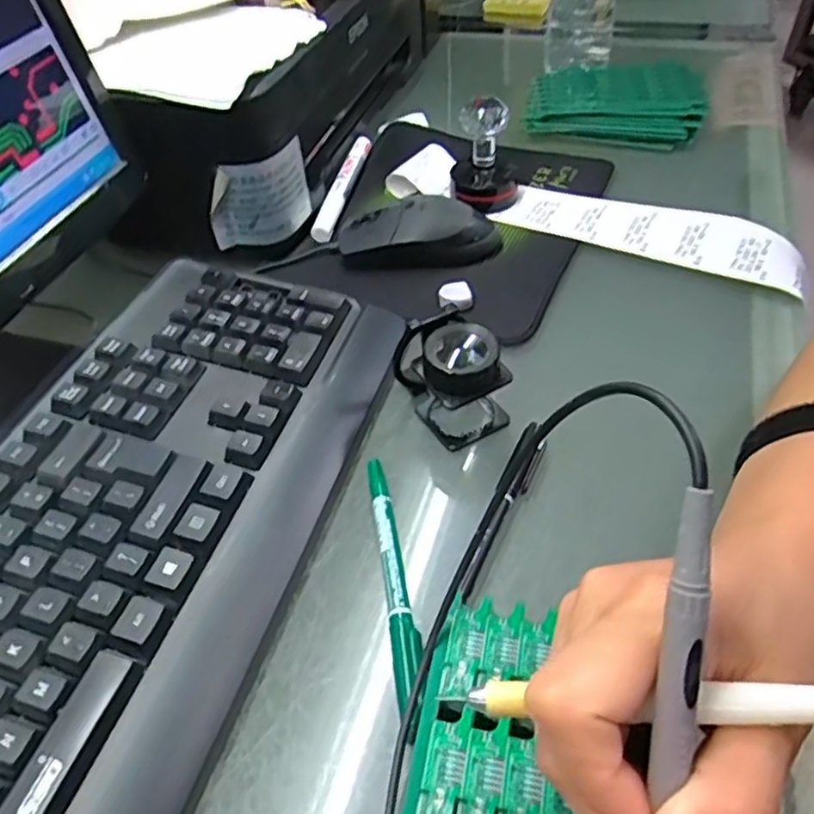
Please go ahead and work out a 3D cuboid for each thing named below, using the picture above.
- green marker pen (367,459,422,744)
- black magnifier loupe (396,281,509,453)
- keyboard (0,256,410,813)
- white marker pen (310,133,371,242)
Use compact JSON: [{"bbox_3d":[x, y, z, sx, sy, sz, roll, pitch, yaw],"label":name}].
[{"bbox_3d":[-0.005,0.077,0.309,0.012,0.013,0.137,-8,46,-3],"label":"green marker pen"},{"bbox_3d":[0.024,-0.022,0.368,0.047,0.054,0.064,-23,54,-23],"label":"black magnifier loupe"},{"bbox_3d":[-0.137,0.079,0.295,0.155,0.031,0.428,11,48,11],"label":"keyboard"},{"bbox_3d":[-0.052,-0.177,0.546,0.019,0.016,0.135,7,47,11],"label":"white marker pen"}]

